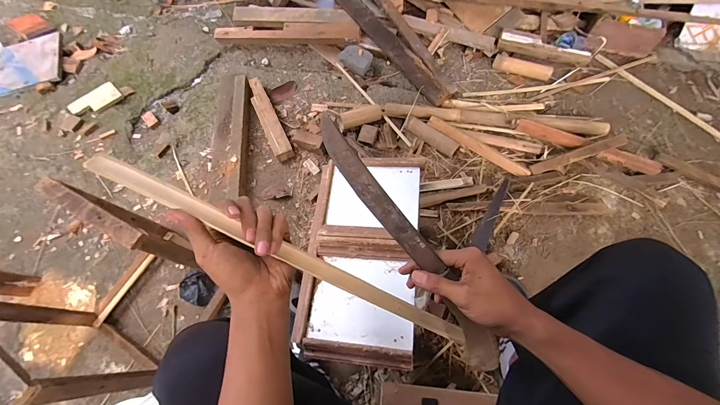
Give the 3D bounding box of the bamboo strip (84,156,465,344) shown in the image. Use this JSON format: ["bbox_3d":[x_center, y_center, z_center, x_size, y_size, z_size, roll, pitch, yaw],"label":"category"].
[{"bbox_3d":[-0.056,0.068,0.339,0.442,0.014,0.020,30,68,-17],"label":"bamboo strip"}]

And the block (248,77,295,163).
[{"bbox_3d":[-0.309,-0.283,1.034,0.058,0.051,0.346,-25,68,-7],"label":"block"}]

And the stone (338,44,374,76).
[{"bbox_3d":[-0.010,-0.518,1.111,0.084,0.073,0.120,-41,71,-13],"label":"stone"}]

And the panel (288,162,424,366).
[{"bbox_3d":[0.004,0.082,0.545,0.194,0.047,0.366,5,67,5],"label":"panel"}]

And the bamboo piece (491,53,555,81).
[{"bbox_3d":[0.555,-0.461,1.045,0.188,0.043,0.044,23,70,12],"label":"bamboo piece"}]

